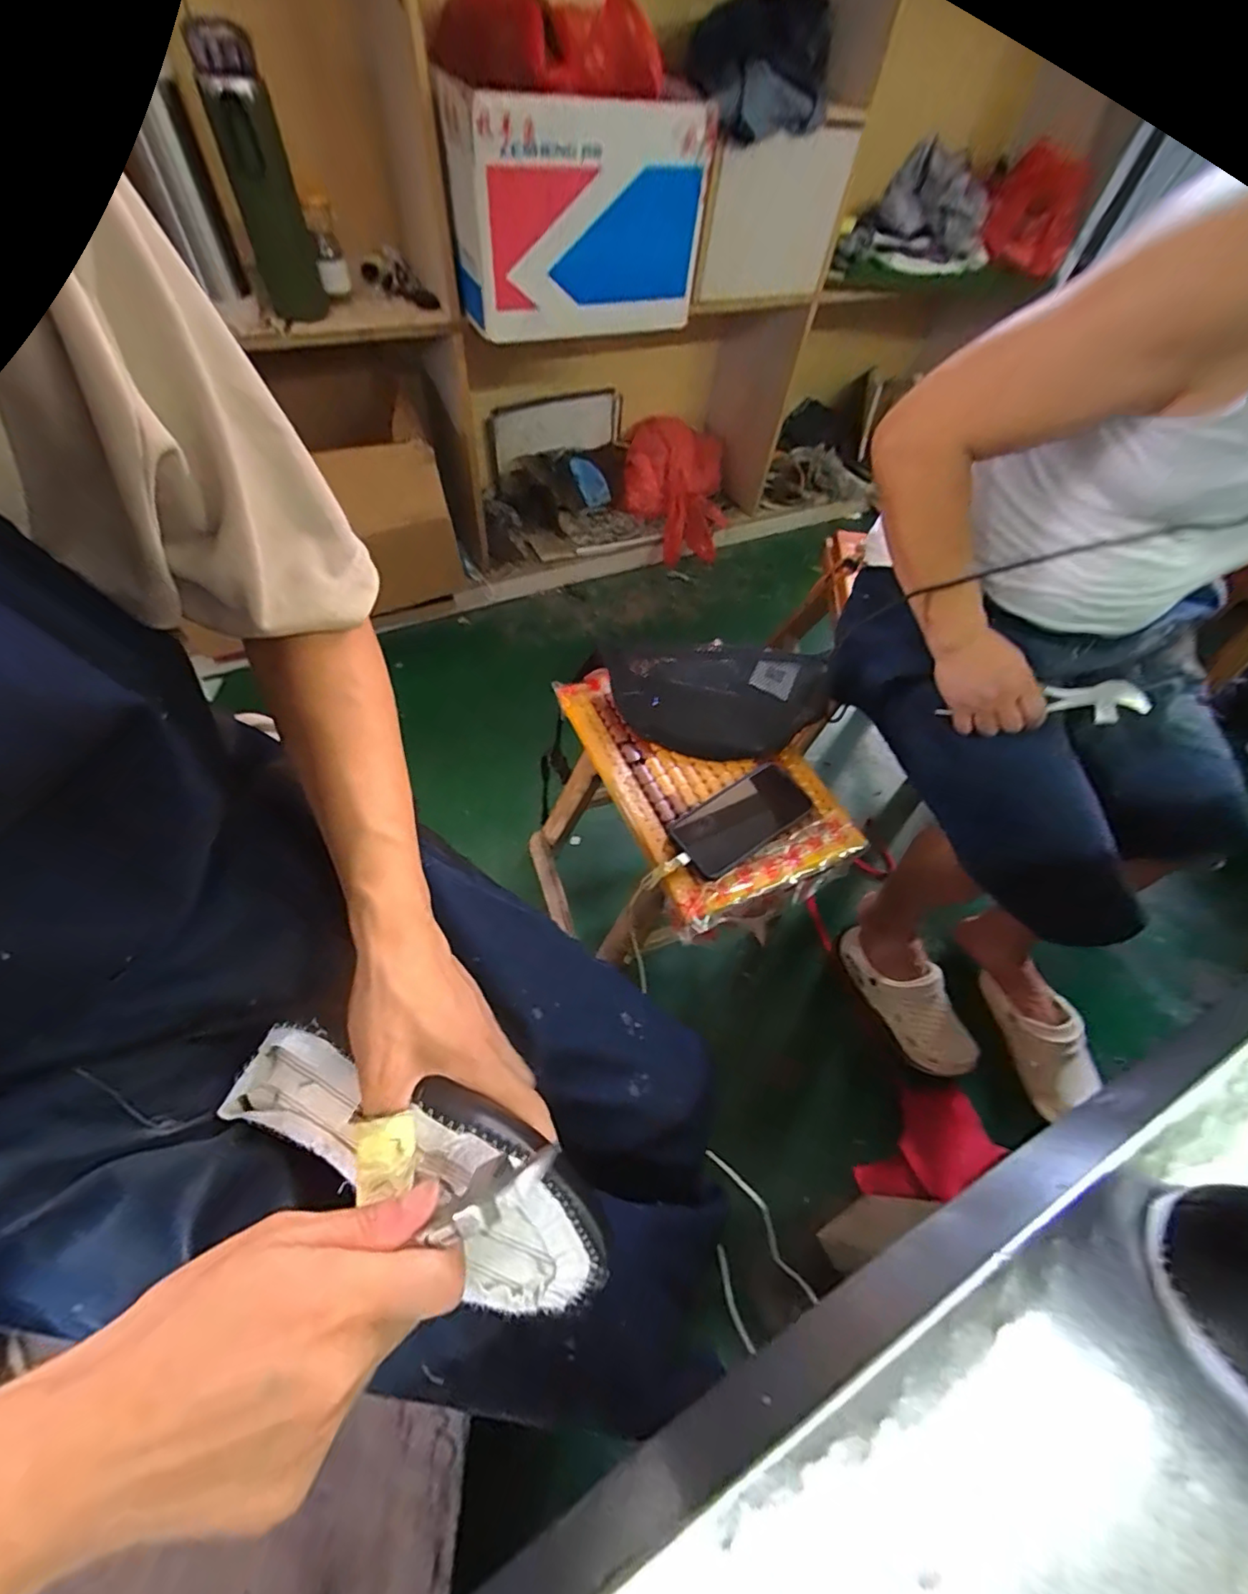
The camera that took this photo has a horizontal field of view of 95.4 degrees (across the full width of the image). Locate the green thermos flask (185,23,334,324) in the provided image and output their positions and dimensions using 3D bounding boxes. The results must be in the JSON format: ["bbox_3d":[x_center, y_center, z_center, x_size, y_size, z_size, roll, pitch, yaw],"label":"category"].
[{"bbox_3d":[-0.503,-0.840,0.796,0.088,0.280,0.062,-10,60,-12],"label":"green thermos flask"}]

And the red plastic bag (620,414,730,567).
[{"bbox_3d":[0.136,-0.790,1.494,0.285,0.246,0.172,7,58,-2],"label":"red plastic bag"}]

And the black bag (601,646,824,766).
[{"bbox_3d":[0.108,-0.130,0.710,0.275,0.063,0.160,11,58,1],"label":"black bag"}]

